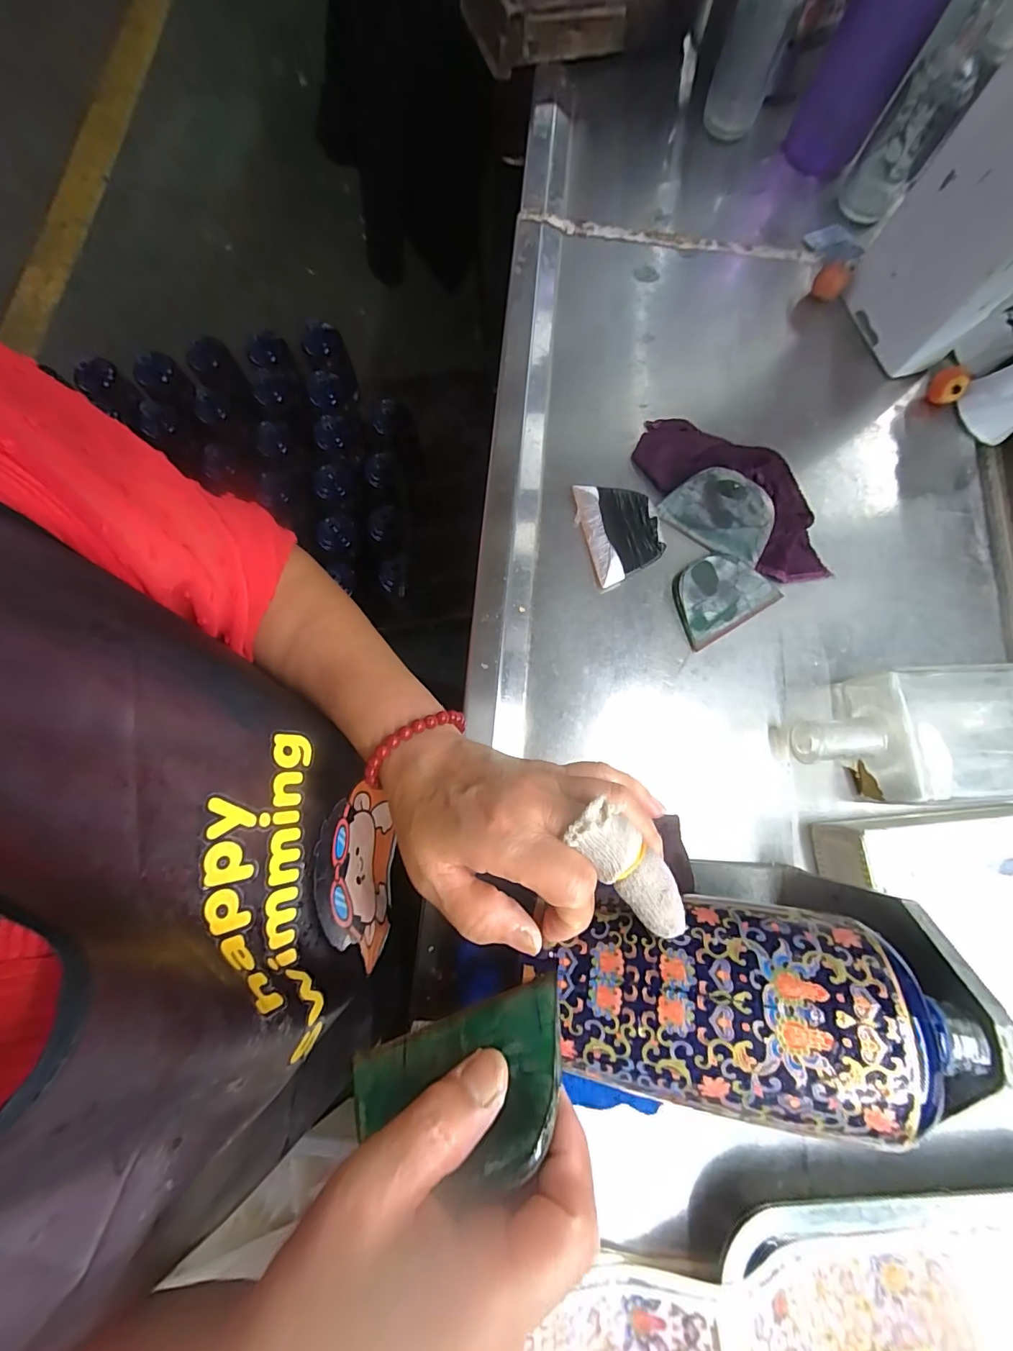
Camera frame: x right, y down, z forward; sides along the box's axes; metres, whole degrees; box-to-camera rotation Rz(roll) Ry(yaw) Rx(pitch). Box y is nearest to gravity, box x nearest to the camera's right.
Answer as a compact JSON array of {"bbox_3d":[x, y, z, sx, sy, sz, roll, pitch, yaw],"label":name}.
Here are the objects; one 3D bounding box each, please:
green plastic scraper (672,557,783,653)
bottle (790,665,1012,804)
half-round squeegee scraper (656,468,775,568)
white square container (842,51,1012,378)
[{"bbox_3d":[0.163,-0.064,0.362,0.082,0.007,0.058,-31,79,-8],"label":"green plastic scraper"},{"bbox_3d":[0.313,0.040,0.327,0.225,0.044,0.087,-2,77,-1],"label":"bottle"},{"bbox_3d":[0.168,-0.128,0.366,0.084,0.006,0.052,34,114,9],"label":"half-round squeegee scraper"},{"bbox_3d":[0.351,-0.339,0.349,0.053,0.193,0.110,-18,77,-5],"label":"white square container"}]

